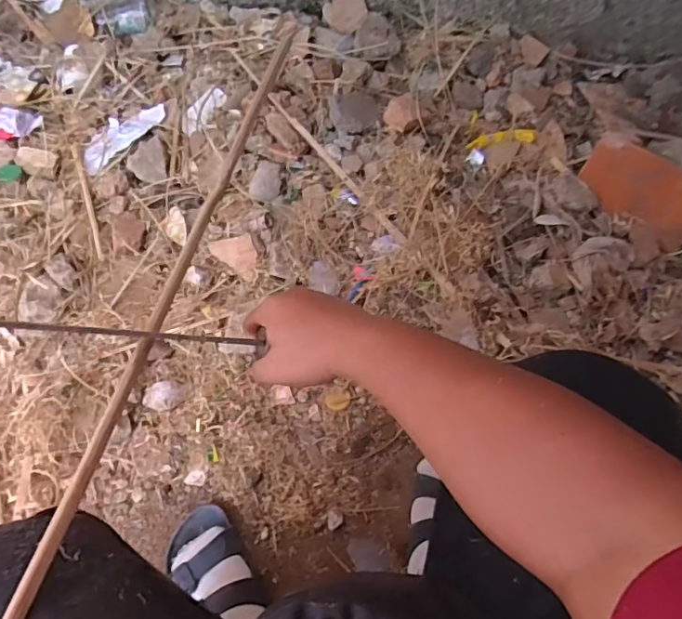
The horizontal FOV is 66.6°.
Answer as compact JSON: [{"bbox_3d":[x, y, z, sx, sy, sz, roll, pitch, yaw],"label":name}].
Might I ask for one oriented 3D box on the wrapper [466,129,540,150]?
[{"bbox_3d":[0.301,-0.322,0.975,0.125,0.010,0.038,-4,65,16],"label":"wrapper"}]

